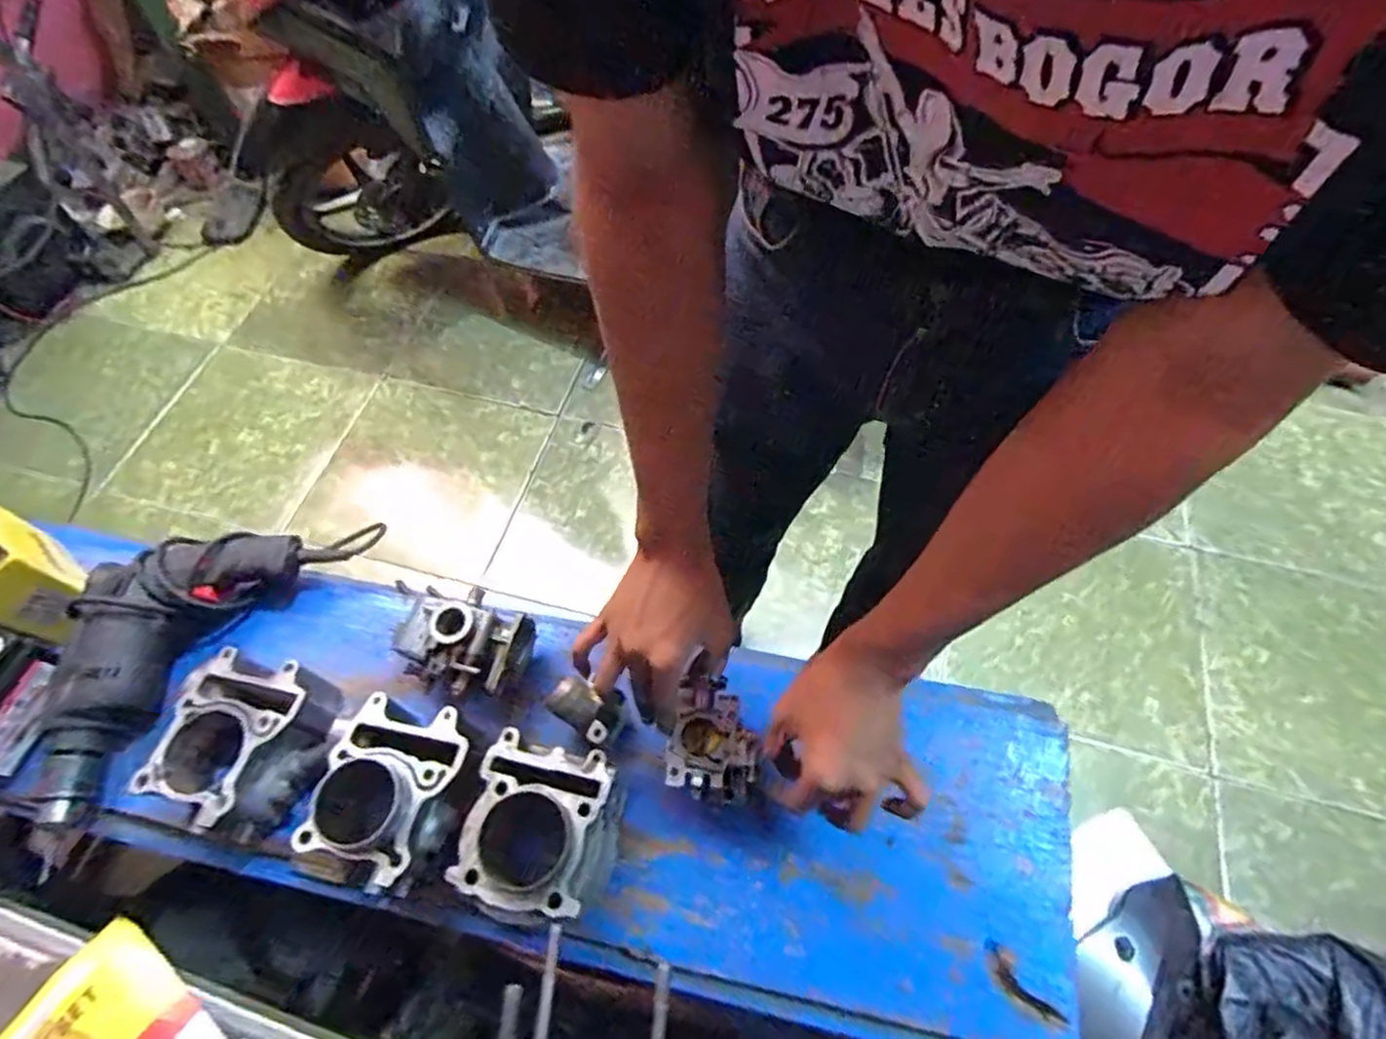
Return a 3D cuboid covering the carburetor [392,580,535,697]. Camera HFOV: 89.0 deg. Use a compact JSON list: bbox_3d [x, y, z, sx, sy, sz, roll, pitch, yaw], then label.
[{"bbox_3d":[-0.211,0.109,0.628,0.114,0.073,0.088,13,60,9],"label":"carburetor"}]

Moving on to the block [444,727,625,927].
[{"bbox_3d":[-0.118,0.246,0.555,0.110,0.072,0.123,10,60,7],"label":"block"}]

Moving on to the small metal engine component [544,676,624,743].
[{"bbox_3d":[-0.088,0.162,0.605,0.052,0.063,0.045,29,64,17],"label":"small metal engine component"}]

